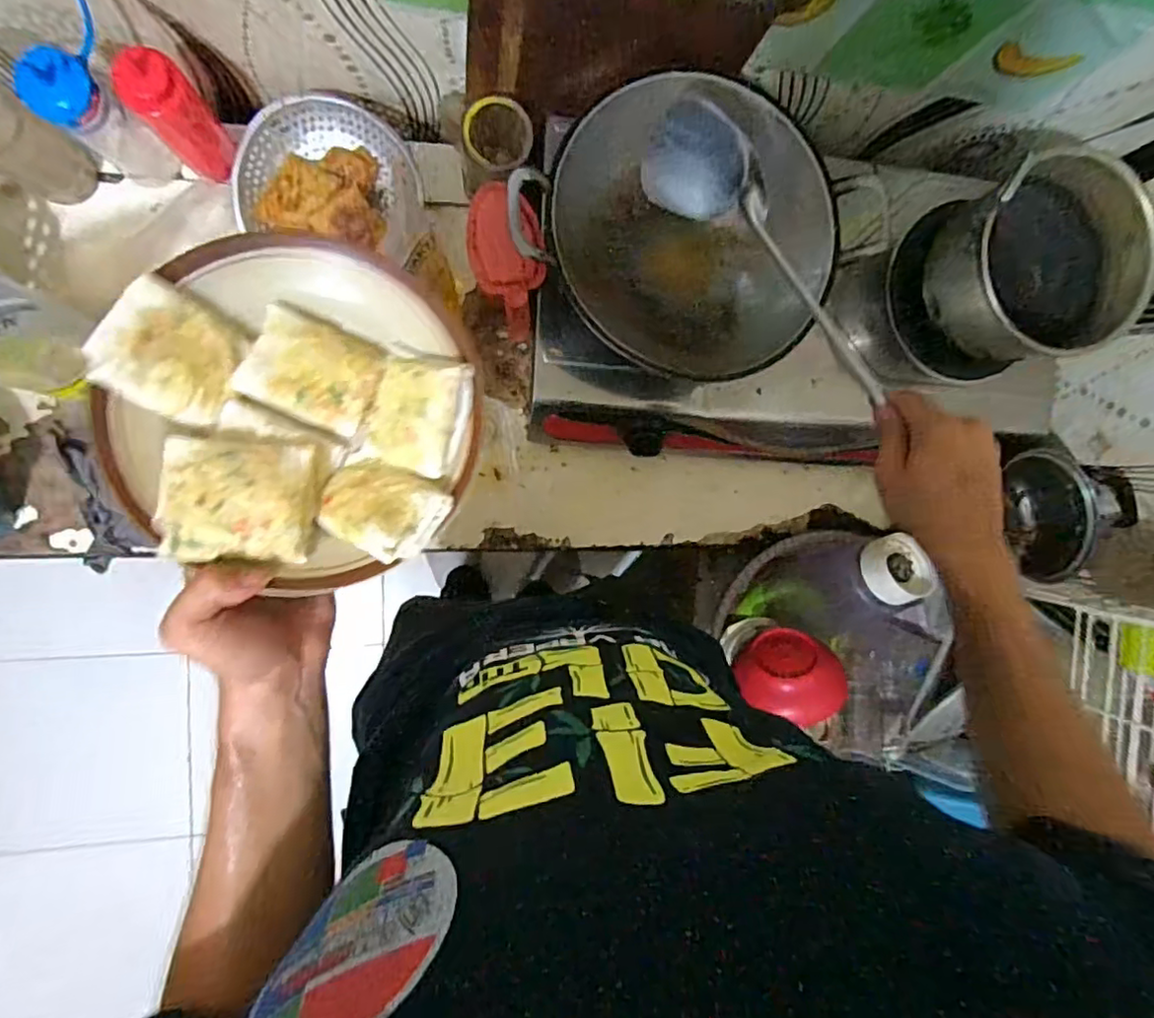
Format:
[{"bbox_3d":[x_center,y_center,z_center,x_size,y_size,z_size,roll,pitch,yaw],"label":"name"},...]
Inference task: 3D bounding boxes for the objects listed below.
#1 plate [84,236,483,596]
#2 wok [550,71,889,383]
[{"bbox_3d":[-0.159,-0.058,0.365,0.198,0.045,0.190,0,89,-7],"label":"plate"},{"bbox_3d":[0.129,-0.299,0.678,0.316,0.114,0.267,39,85,-5],"label":"wok"}]

